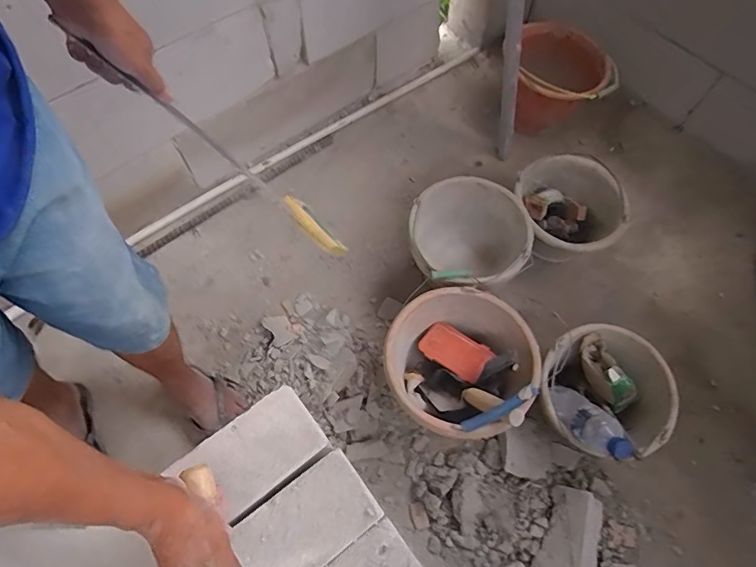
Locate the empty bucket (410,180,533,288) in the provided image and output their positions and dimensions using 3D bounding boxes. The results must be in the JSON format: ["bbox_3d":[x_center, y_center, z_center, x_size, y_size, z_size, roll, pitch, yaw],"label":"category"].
[{"bbox_3d":[0.189,-0.068,1.060,0.248,0.205,0.245,0,63,0],"label":"empty bucket"}]

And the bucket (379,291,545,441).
[{"bbox_3d":[0.154,0.166,0.919,0.264,0.249,0.268,0,63,0],"label":"bucket"}]

